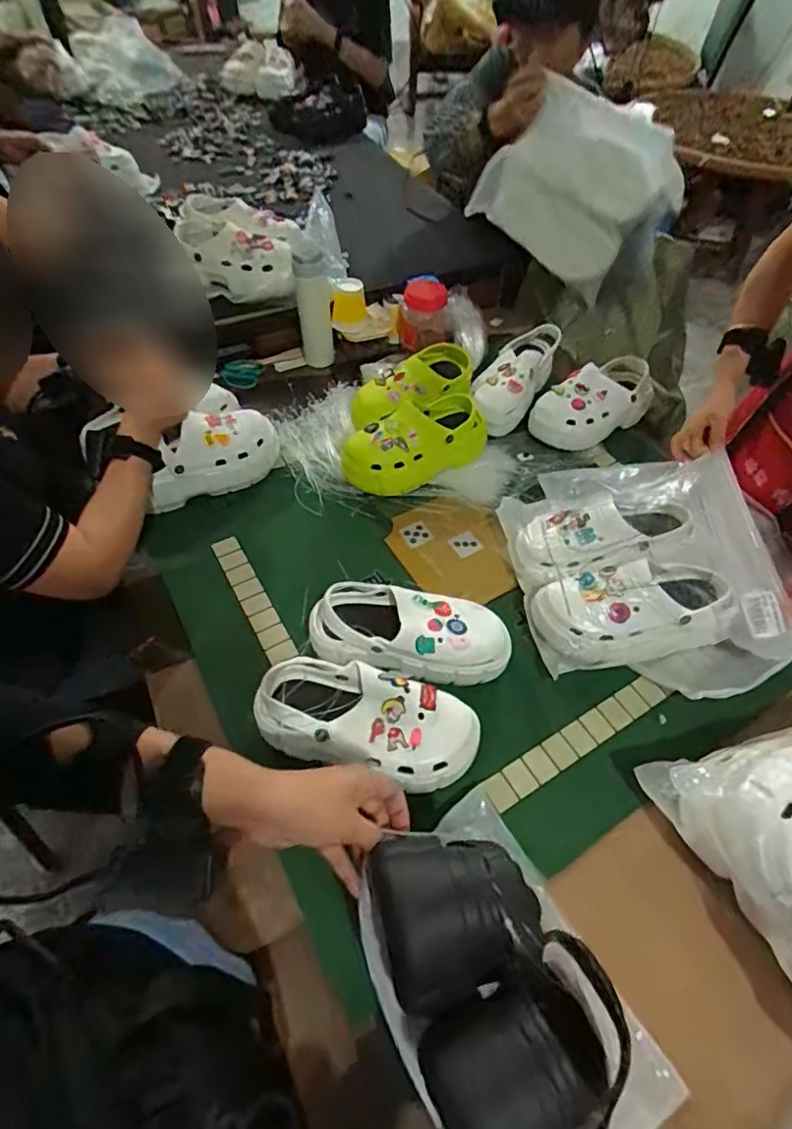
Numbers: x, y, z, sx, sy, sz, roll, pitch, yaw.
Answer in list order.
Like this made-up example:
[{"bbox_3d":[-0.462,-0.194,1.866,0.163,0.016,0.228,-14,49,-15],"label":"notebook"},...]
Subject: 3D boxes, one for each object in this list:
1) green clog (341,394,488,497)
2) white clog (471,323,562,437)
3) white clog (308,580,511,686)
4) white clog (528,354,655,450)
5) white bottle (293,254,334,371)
[{"bbox_3d":[0.031,-0.201,0.915,0.244,0.100,0.103,-26,60,-18],"label":"green clog"},{"bbox_3d":[0.216,-0.355,1.026,0.115,0.102,0.230,23,58,14],"label":"white clog"},{"bbox_3d":[0.015,0.094,0.722,0.256,0.094,0.110,4,55,1],"label":"white clog"},{"bbox_3d":[0.358,-0.292,1.000,0.227,0.091,0.116,-20,58,-14],"label":"white clog"},{"bbox_3d":[-0.163,-0.512,1.107,0.071,0.208,0.056,-10,56,-8],"label":"white bottle"}]

